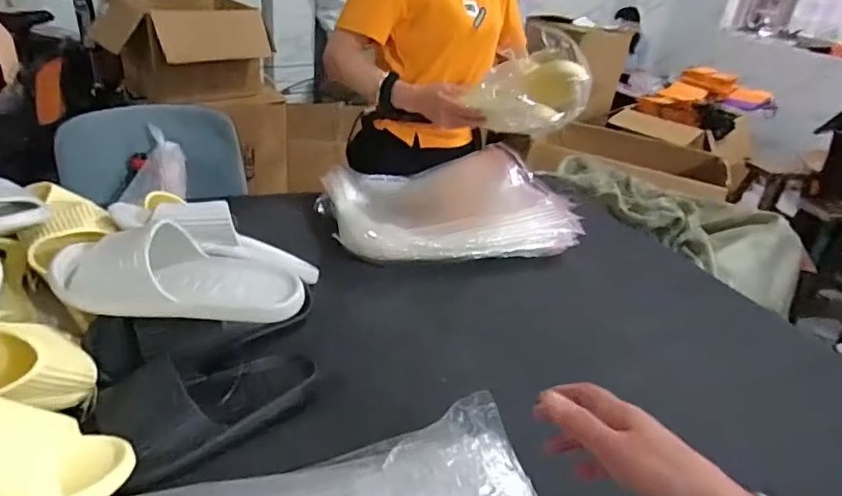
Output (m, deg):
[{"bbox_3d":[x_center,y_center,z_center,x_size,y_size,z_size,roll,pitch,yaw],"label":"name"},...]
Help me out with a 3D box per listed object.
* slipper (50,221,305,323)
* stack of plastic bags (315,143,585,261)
[{"bbox_3d":[-0.270,0.024,0.608,0.270,0.070,0.093,3,29,-9],"label":"slipper"},{"bbox_3d":[0.062,-0.093,1.014,0.458,0.080,0.305,-5,31,-21],"label":"stack of plastic bags"}]

